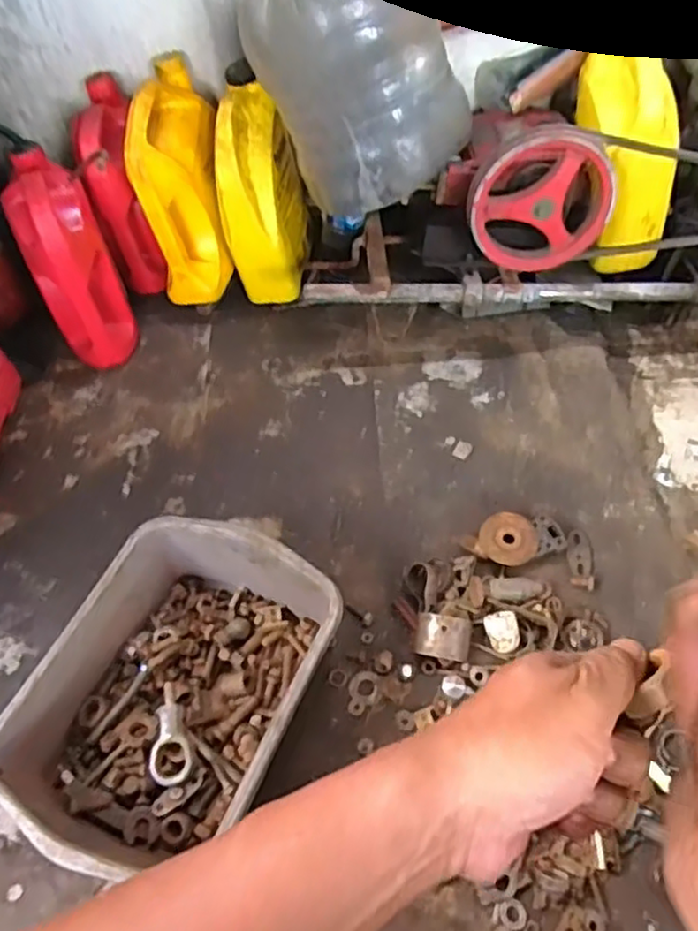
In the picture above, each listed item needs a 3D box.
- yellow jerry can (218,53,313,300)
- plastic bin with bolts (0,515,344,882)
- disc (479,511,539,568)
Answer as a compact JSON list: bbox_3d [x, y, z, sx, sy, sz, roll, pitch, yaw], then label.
[{"bbox_3d":[-0.128,-0.413,1.055,0.104,0.286,0.149,5,55,8],"label":"yellow jerry can"},{"bbox_3d":[-0.178,0.240,0.744,0.260,0.119,0.333,19,57,16],"label":"plastic bin with bolts"},{"bbox_3d":[0.203,0.092,0.869,0.071,0.010,0.073,-2,53,3],"label":"disc"}]

